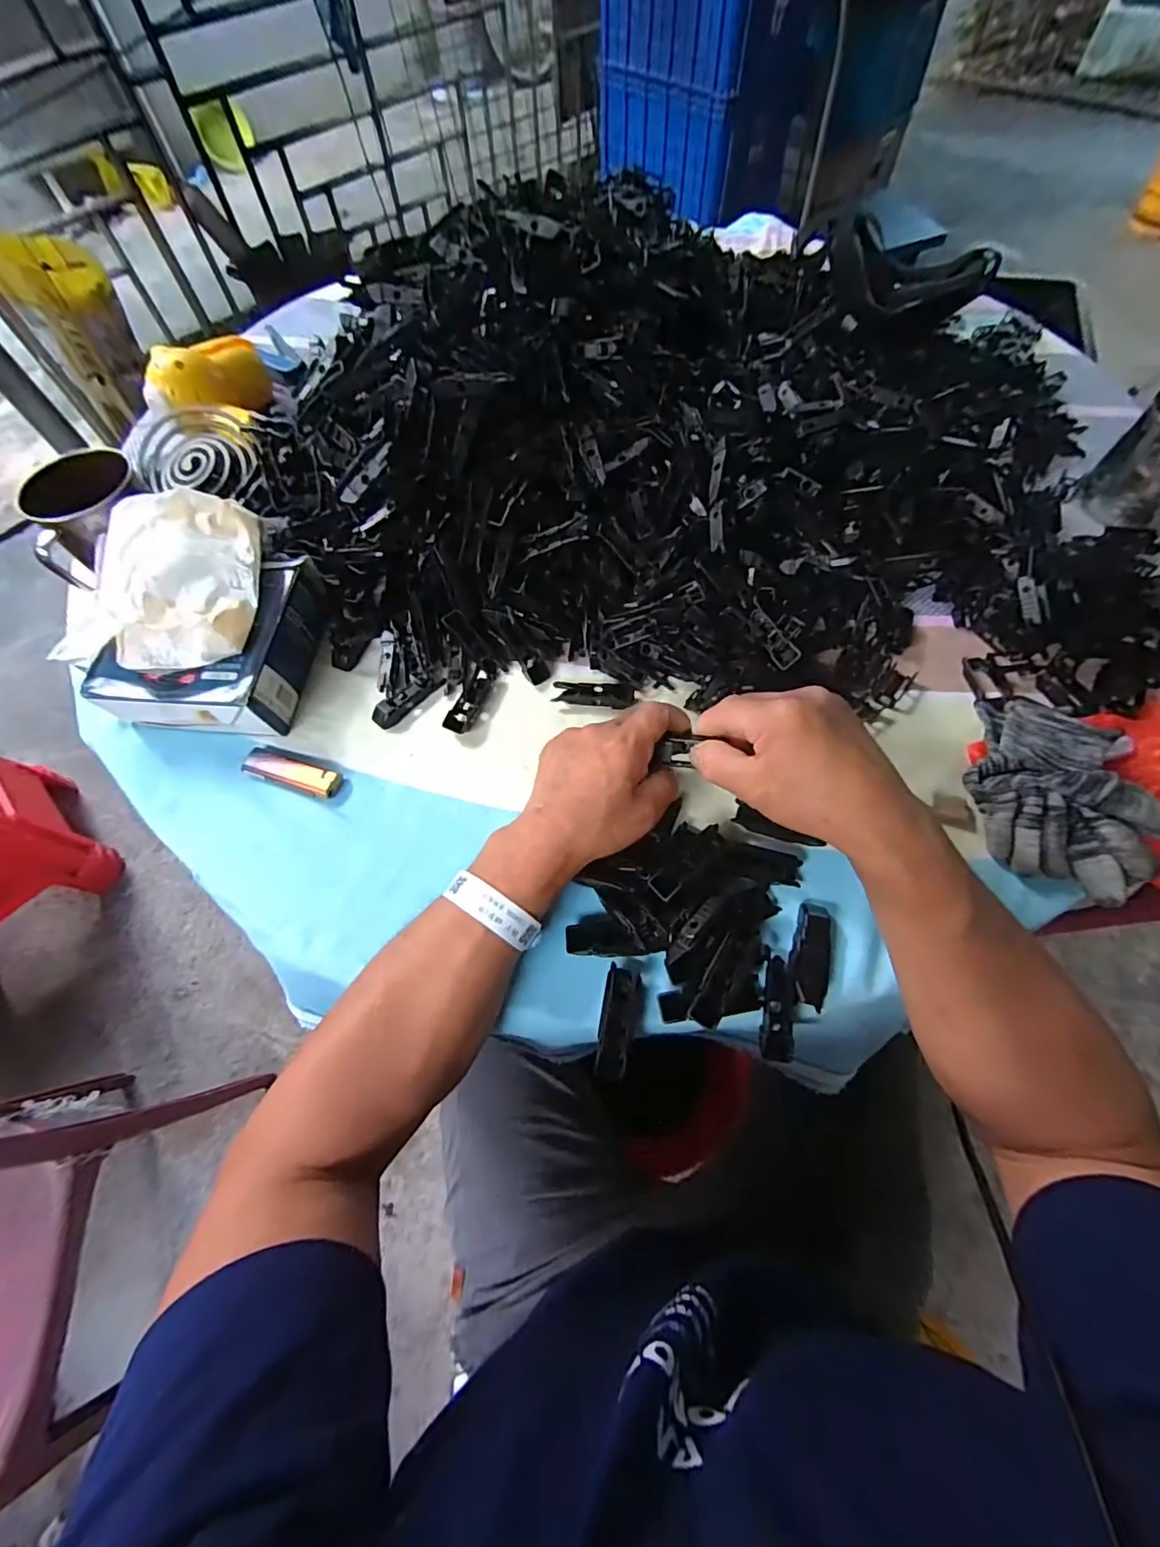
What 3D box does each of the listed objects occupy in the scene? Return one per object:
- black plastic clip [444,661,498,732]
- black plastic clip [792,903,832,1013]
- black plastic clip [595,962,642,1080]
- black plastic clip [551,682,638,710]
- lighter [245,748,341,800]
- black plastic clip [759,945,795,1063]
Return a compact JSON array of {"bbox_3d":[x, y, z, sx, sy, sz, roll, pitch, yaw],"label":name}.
[{"bbox_3d":[-0.089,-0.065,0.449,0.018,0.011,0.072,16,67,9],"label":"black plastic clip"},{"bbox_3d":[0.153,0.118,0.356,0.025,0.011,0.064,13,66,7],"label":"black plastic clip"},{"bbox_3d":[0.023,0.159,0.347,0.021,0.009,0.064,11,66,7],"label":"black plastic clip"},{"bbox_3d":[0.012,-0.066,0.447,0.067,0.006,0.022,10,66,6],"label":"black plastic clip"},{"bbox_3d":[-0.227,0.000,0.425,0.080,0.007,0.023,17,67,9],"label":"lighter"},{"bbox_3d":[0.127,0.148,0.347,0.019,0.011,0.064,7,66,5],"label":"black plastic clip"}]

